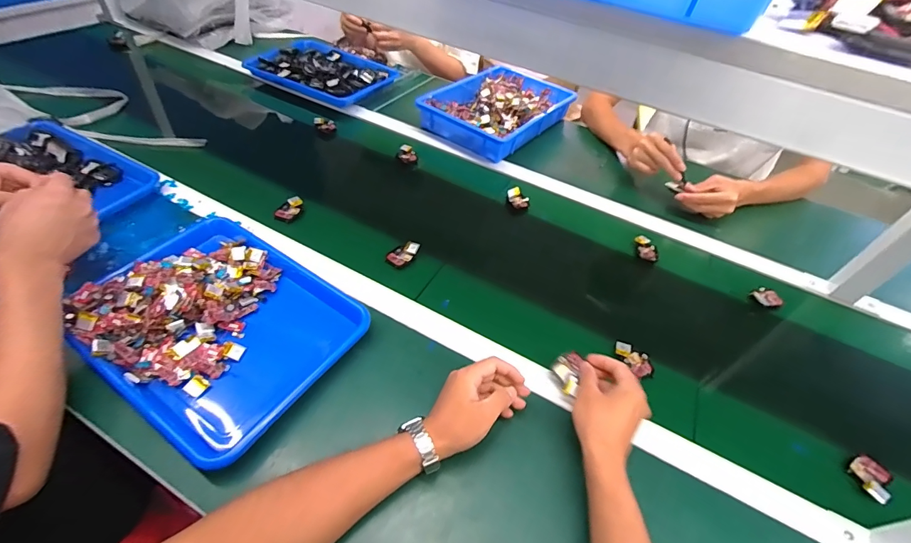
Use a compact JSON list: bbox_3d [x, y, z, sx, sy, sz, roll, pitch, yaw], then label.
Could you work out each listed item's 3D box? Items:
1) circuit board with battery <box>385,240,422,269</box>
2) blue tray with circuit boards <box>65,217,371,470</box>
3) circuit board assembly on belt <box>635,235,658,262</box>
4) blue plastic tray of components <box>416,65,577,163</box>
[{"bbox_3d":[-0.086,-0.030,0.674,0.036,0.018,0.054,29,51,19],"label":"circuit board with battery"},{"bbox_3d":[-0.309,0.062,0.548,0.334,0.051,0.264,28,51,18],"label":"blue tray with circuit boards"},{"bbox_3d":[0.350,-0.043,0.744,0.037,0.015,0.054,2,48,-5],"label":"circuit board assembly on belt"},{"bbox_3d":[0.109,-0.413,1.013,0.261,0.057,0.375,32,52,21],"label":"blue plastic tray of components"}]

